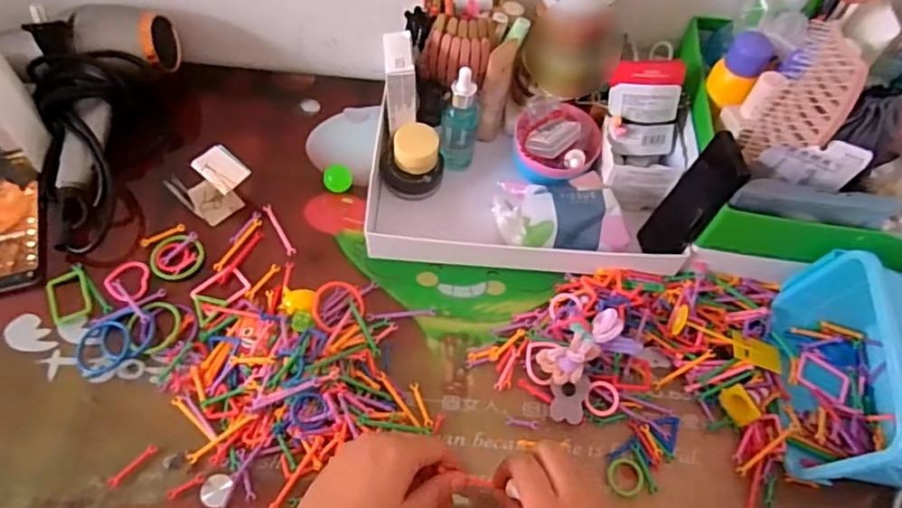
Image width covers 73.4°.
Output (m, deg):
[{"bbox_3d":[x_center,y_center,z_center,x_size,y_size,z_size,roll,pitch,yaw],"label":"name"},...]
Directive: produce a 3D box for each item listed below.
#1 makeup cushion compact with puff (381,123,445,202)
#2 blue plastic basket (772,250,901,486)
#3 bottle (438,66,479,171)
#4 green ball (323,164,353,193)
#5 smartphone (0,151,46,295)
[{"bbox_3d":[-0.040,-0.093,0.618,0.061,0.057,0.052,0,61,-3],"label":"makeup cushion compact with puff"},{"bbox_3d":[0.356,0.097,0.501,0.118,0.125,0.177,9,61,2],"label":"blue plastic basket"},{"bbox_3d":[0.009,-0.131,0.609,0.035,0.128,0.032,1,61,-3],"label":"bottle"},{"bbox_3d":[-0.117,-0.078,0.630,0.029,0.026,0.026,-9,62,-8],"label":"green ball"},{"bbox_3d":[-0.436,-0.035,0.583,0.078,0.015,0.167,-14,63,-11],"label":"smartphone"}]

